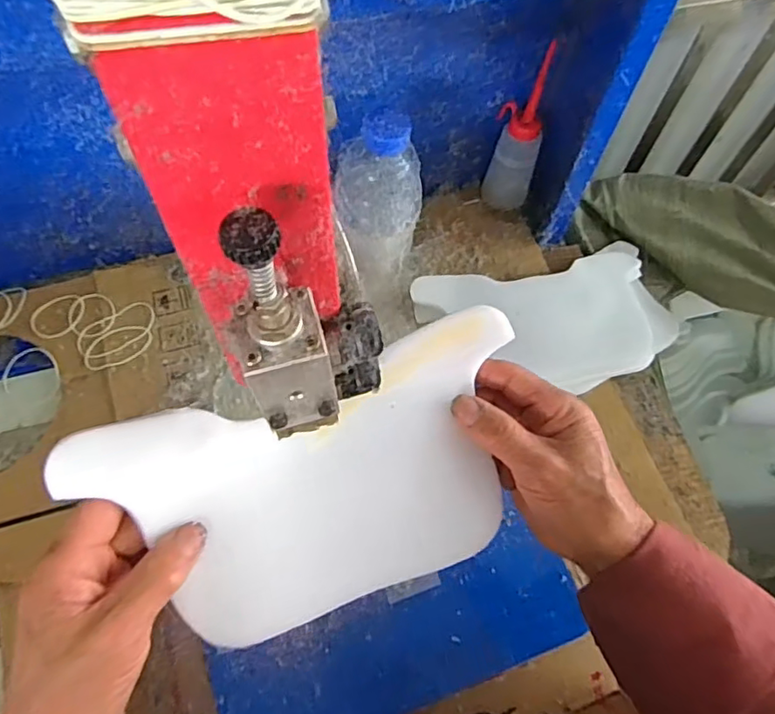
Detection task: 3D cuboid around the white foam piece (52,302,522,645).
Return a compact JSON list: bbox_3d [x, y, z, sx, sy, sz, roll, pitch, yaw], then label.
[{"bbox_3d":[-0.031,0.072,0.323,0.240,0.031,0.134,-18,89,-15],"label":"white foam piece"}]

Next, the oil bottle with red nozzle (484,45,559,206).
[{"bbox_3d":[0.143,-0.228,0.610,0.055,0.175,0.045,8,64,0],"label":"oil bottle with red nozzle"}]

